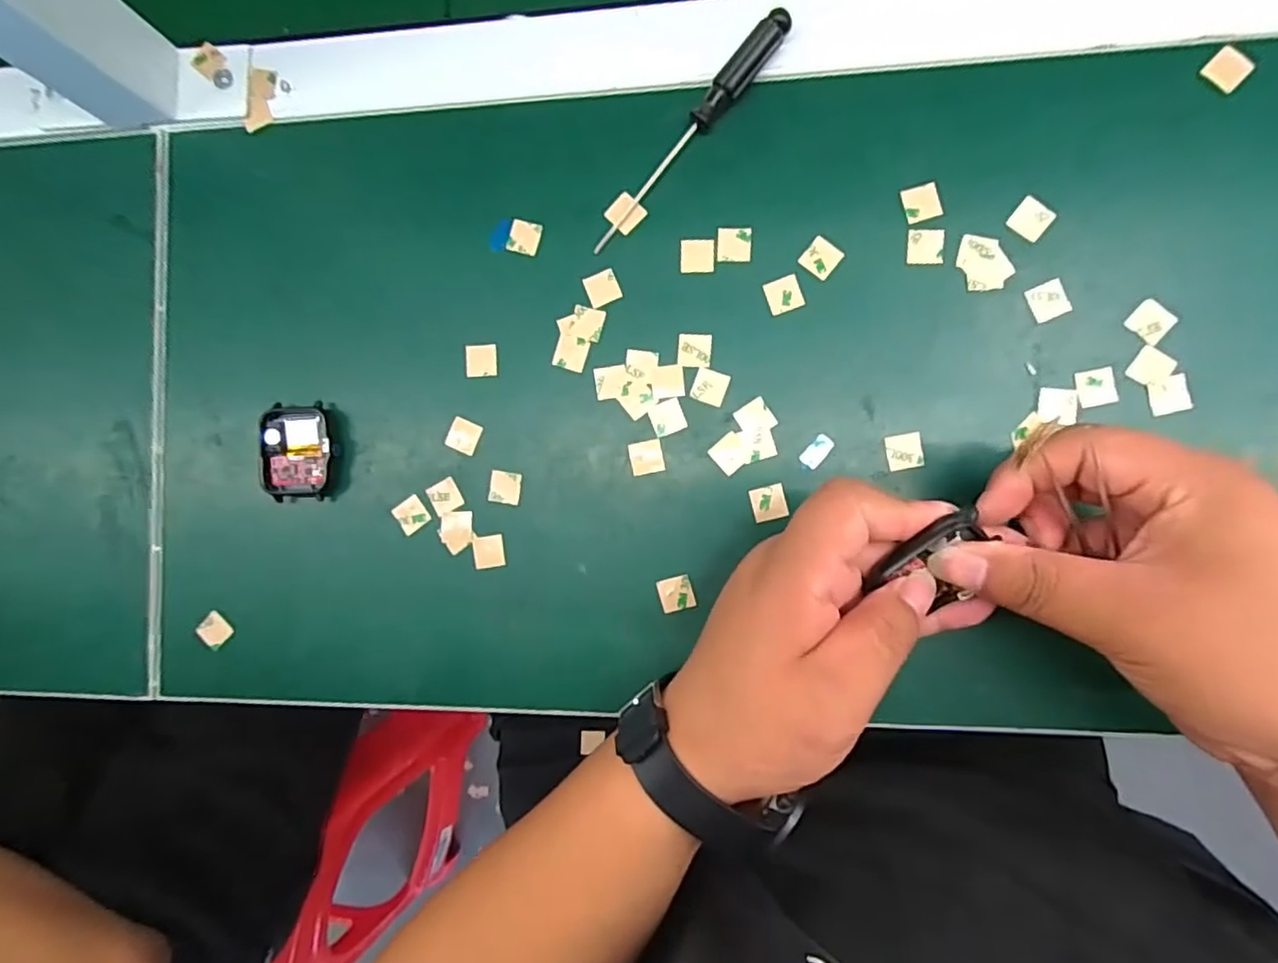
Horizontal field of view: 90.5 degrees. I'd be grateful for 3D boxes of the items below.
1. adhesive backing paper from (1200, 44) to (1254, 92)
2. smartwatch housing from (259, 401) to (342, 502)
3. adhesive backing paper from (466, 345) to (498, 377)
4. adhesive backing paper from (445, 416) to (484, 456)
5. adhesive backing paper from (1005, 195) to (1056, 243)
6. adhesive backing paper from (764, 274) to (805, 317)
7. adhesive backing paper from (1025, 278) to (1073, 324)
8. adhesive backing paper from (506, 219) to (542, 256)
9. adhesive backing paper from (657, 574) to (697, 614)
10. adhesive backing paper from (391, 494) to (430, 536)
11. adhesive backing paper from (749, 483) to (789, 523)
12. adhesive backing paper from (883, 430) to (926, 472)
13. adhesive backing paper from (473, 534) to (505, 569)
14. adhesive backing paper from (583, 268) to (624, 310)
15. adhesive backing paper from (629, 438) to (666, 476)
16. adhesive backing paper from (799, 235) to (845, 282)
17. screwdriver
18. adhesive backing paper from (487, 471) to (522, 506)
[{"bbox_3d":[0.253,-0.177,0.271,0.015,0.004,0.015,44,93,7],"label":"adhesive backing paper"},{"bbox_3d":[-0.169,-0.015,0.317,0.037,0.013,0.047,1,88,7],"label":"smartwatch housing"},{"bbox_3d":[-0.077,-0.059,0.311,0.015,0.004,0.015,-2,93,2],"label":"adhesive backing paper"},{"bbox_3d":[-0.086,-0.022,0.313,0.015,0.004,0.016,20,80,-1],"label":"adhesive backing paper"},{"bbox_3d":[0.173,-0.116,0.279,0.015,0.004,0.016,37,92,7],"label":"adhesive backing paper"},{"bbox_3d":[0.067,-0.087,0.294,0.016,0.004,0.016,-19,87,6],"label":"adhesive backing paper"},{"bbox_3d":[0.180,-0.079,0.279,0.016,0.004,0.016,-23,85,7],"label":"adhesive backing paper"},{"bbox_3d":[-0.056,-0.119,0.308,0.015,0.004,0.016,14,90,7],"label":"adhesive backing paper"},{"bbox_3d":[0.018,0.053,0.297,0.016,0.004,0.015,-15,85,1],"label":"adhesive backing paper"},{"bbox_3d":[-0.113,0.017,0.315,0.015,0.004,0.016,-37,87,-4],"label":"adhesive backing paper"},{"bbox_3d":[0.060,0.010,0.293,0.016,0.004,0.016,-14,86,7],"label":"adhesive backing paper"},{"bbox_3d":[0.120,-0.014,0.284,0.016,0.004,0.016,-11,87,6],"label":"adhesive backing paper"},{"bbox_3d":[-0.073,0.034,0.309,0.015,0.004,0.016,-7,84,3],"label":"adhesive backing paper"},{"bbox_3d":[-0.017,-0.093,0.305,0.015,0.004,0.015,-23,88,0],"label":"adhesive backing paper"},{"bbox_3d":[0.004,-0.011,0.299,0.015,0.004,0.016,-11,87,1],"label":"adhesive backing paper"},{"bbox_3d":[0.084,-0.103,0.292,0.015,0.004,0.016,39,95,7],"label":"adhesive backing paper"},{"bbox_3d":[0.022,-0.161,0.293,0.015,0.015,0.129,43,93,7],"label":"screwdriver"},{"bbox_3d":[-0.065,0.003,0.308,0.016,0.004,0.015,8,90,8],"label":"adhesive backing paper"}]

